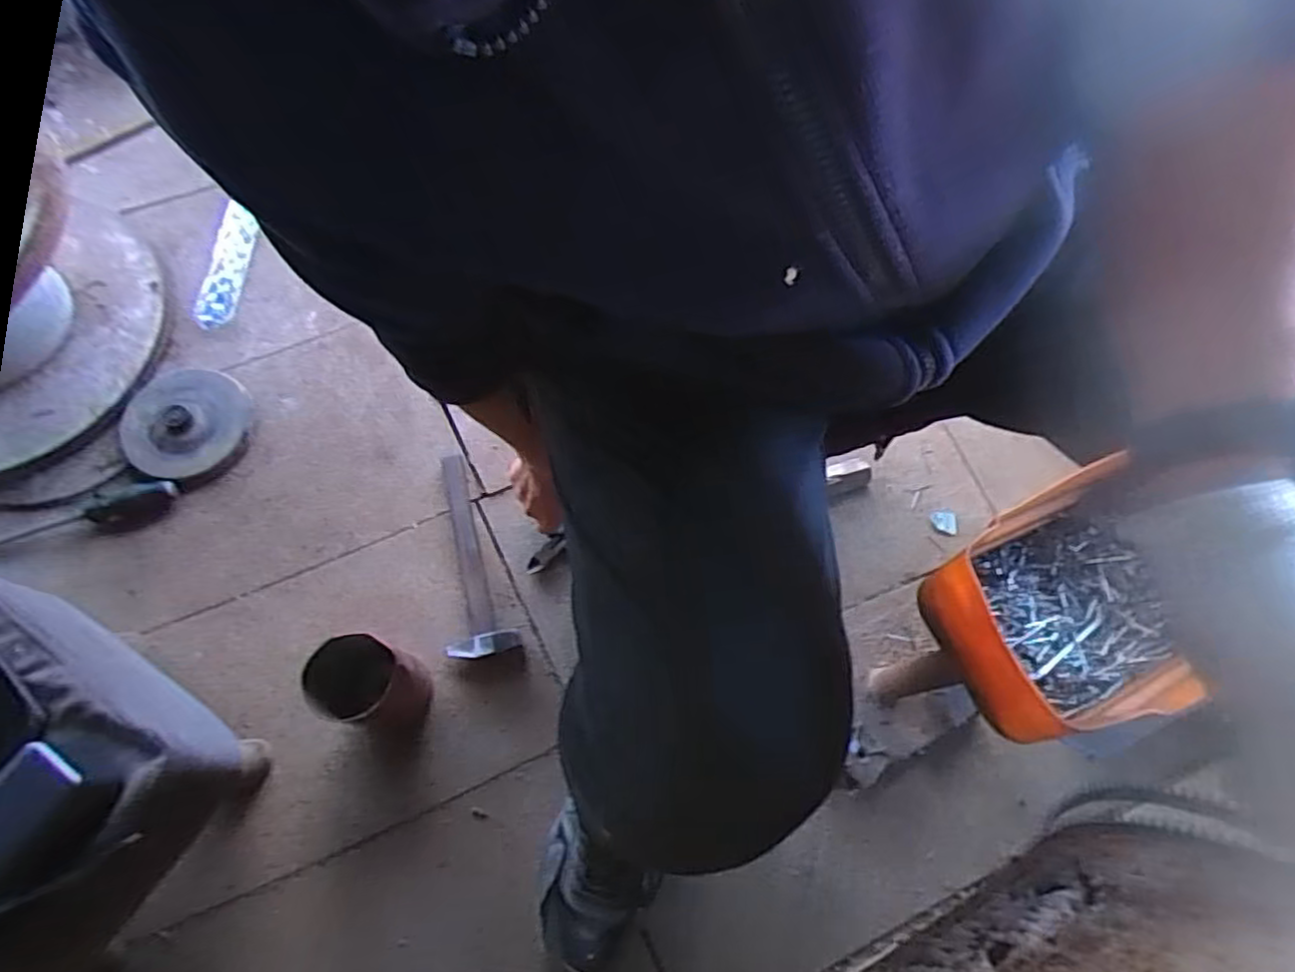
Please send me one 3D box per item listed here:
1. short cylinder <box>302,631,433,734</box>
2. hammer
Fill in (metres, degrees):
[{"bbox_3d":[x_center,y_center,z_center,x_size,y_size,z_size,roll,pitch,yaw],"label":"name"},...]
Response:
[{"bbox_3d":[-0.282,0.203,0.721,0.075,0.162,0.080,8,69,2],"label":"short cylinder"},{"bbox_3d":[-0.217,0.076,0.844,0.069,0.032,0.257,-15,70,-7],"label":"hammer"}]

